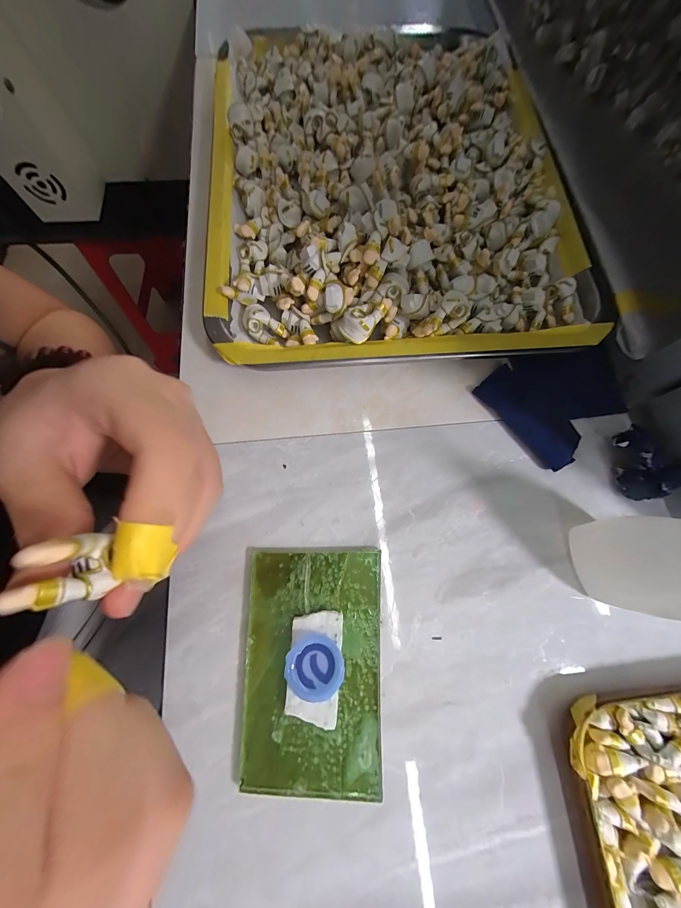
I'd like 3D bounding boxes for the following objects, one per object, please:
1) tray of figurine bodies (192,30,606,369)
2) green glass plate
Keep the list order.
[{"bbox_3d":[0.032,-0.215,0.227,0.253,0.042,0.333,-5,73,-1],"label":"tray of figurine bodies"},{"bbox_3d":[-0.013,0.102,0.145,0.066,0.010,0.101,0,73,0],"label":"green glass plate"}]

